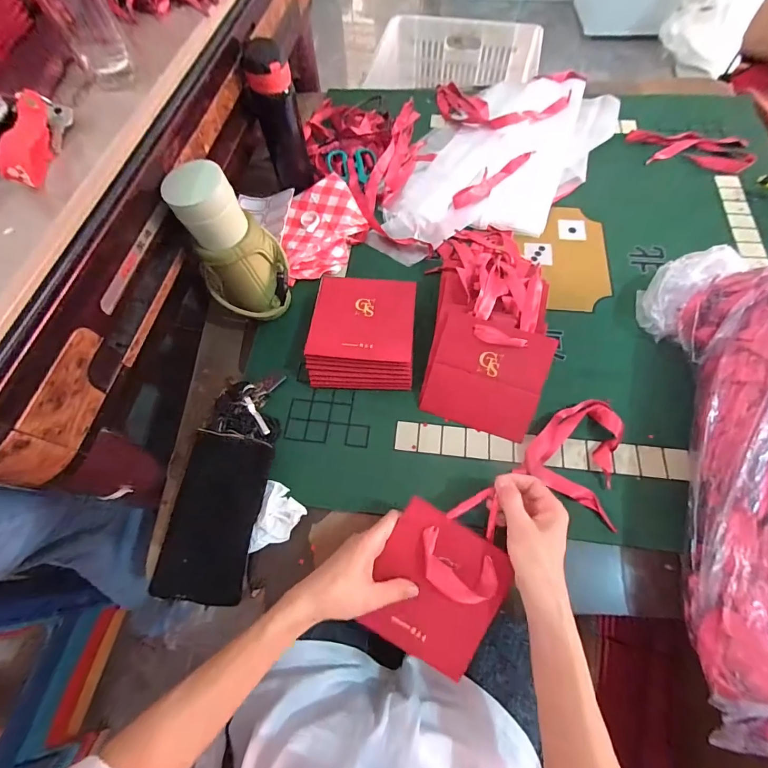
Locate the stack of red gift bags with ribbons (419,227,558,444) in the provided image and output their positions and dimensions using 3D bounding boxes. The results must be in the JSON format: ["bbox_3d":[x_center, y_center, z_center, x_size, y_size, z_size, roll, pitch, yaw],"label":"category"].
[{"bbox_3d":[0.146,-0.096,0.529,0.159,0.077,0.321,6,67,5],"label":"stack of red gift bags with ribbons"}]

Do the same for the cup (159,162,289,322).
[{"bbox_3d":[-0.190,-0.164,0.497,0.107,0.223,0.077,-33,70,-11],"label":"cup"}]

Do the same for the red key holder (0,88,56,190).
[{"bbox_3d":[-0.317,-0.216,0.340,0.013,0.034,0.110,-7,65,-2],"label":"red key holder"}]

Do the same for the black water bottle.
[{"bbox_3d":[-0.164,-0.416,0.599,0.065,0.184,0.082,-14,67,-4],"label":"black water bottle"}]

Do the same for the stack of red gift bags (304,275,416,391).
[{"bbox_3d":[-0.028,-0.074,0.541,0.140,0.055,0.159,3,67,4],"label":"stack of red gift bags"}]

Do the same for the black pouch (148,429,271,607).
[{"bbox_3d":[-0.207,0.158,0.459,0.104,0.033,0.188,6,67,5],"label":"black pouch"}]

